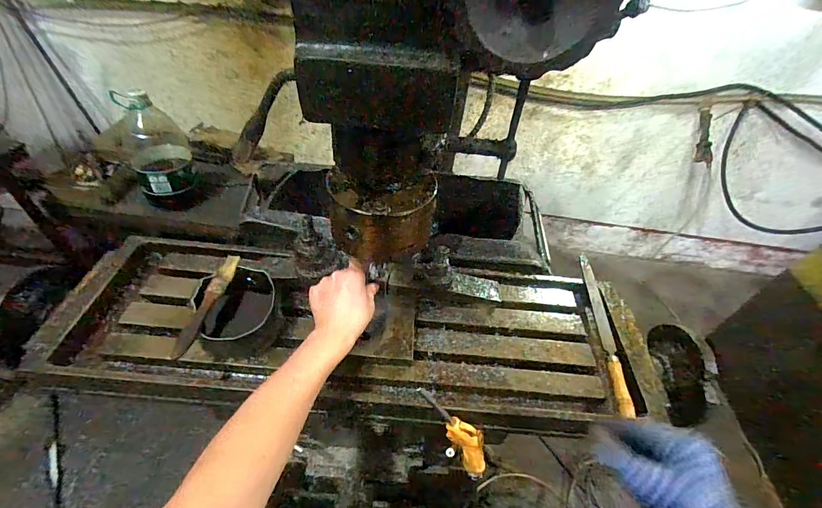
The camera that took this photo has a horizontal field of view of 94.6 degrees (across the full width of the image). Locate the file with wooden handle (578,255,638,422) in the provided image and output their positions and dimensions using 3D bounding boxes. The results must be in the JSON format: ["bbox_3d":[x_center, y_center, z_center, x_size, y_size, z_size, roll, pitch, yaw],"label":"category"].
[{"bbox_3d":[0.289,0.101,0.566,0.022,0.020,0.286,10,45,2],"label":"file with wooden handle"}]

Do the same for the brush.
[{"bbox_3d":[-0.252,0.060,0.470,0.021,0.017,0.142,13,58,5],"label":"brush"}]

